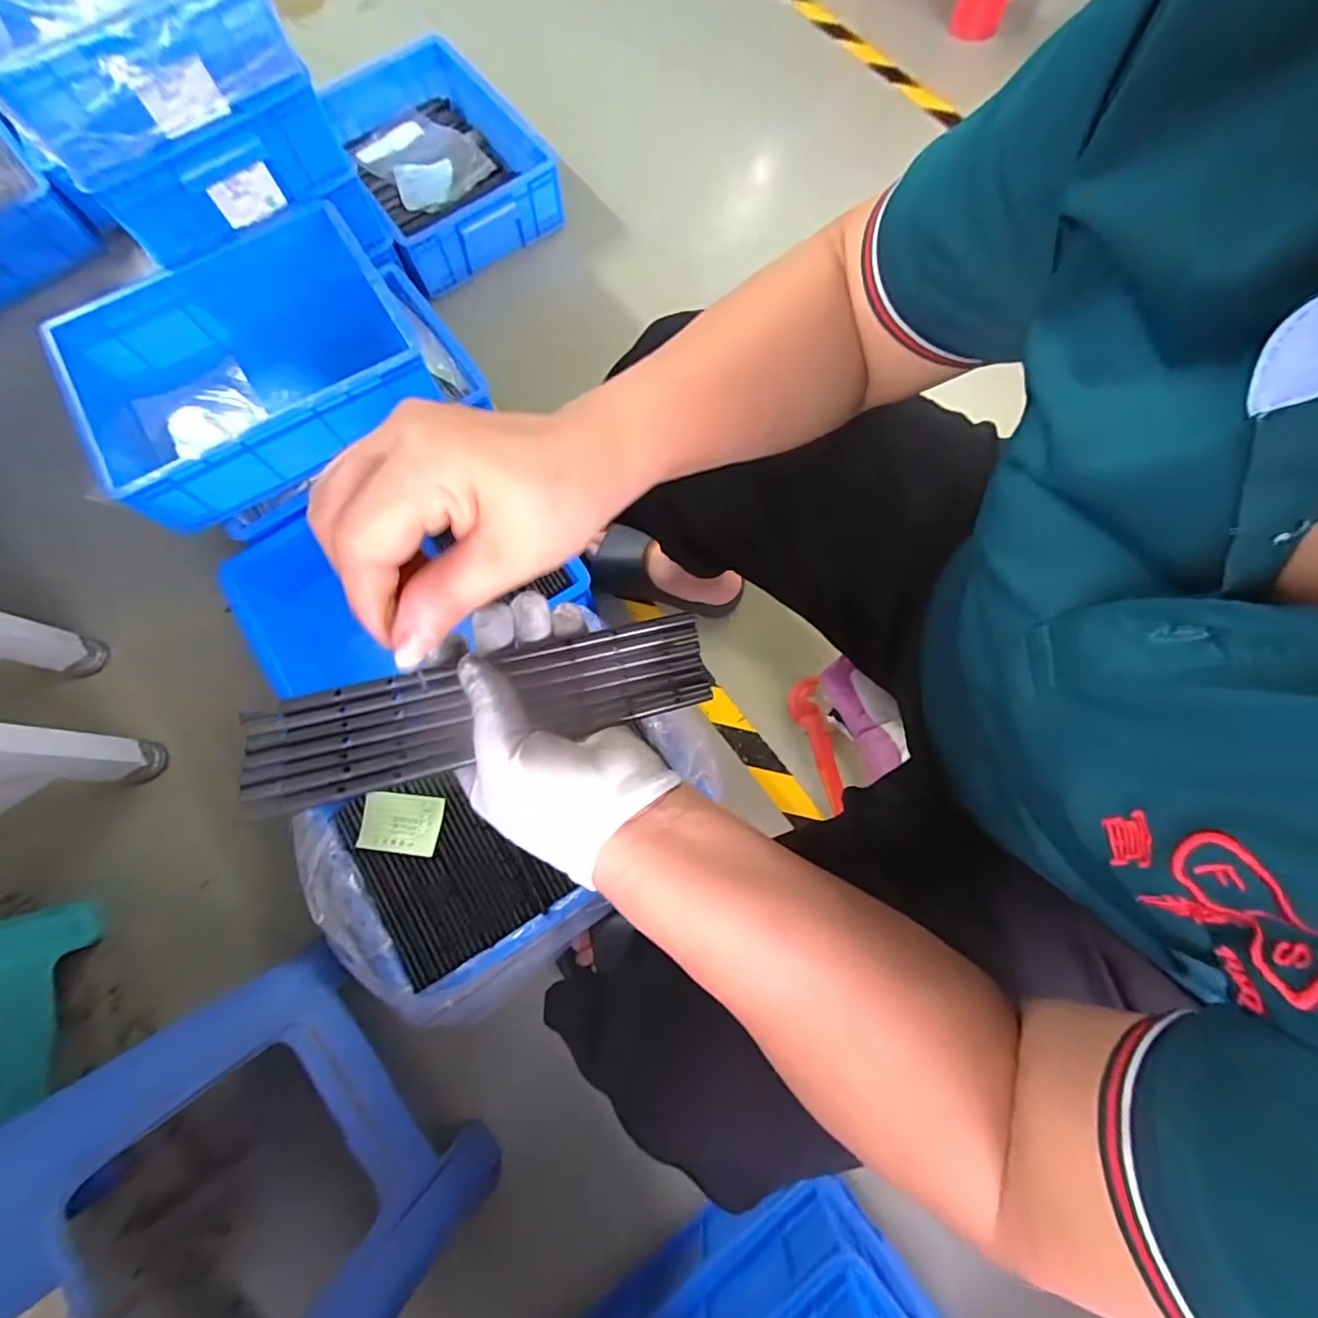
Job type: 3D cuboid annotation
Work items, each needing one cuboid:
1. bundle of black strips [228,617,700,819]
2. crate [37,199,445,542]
[{"bbox_3d":[-0.082,0.023,0.280,0.222,0.012,0.051,-14,75,-15],"label":"bundle of black strips"},{"bbox_3d":[-0.552,-0.384,0.763,0.417,0.132,0.320,-32,77,-6],"label":"crate"}]

